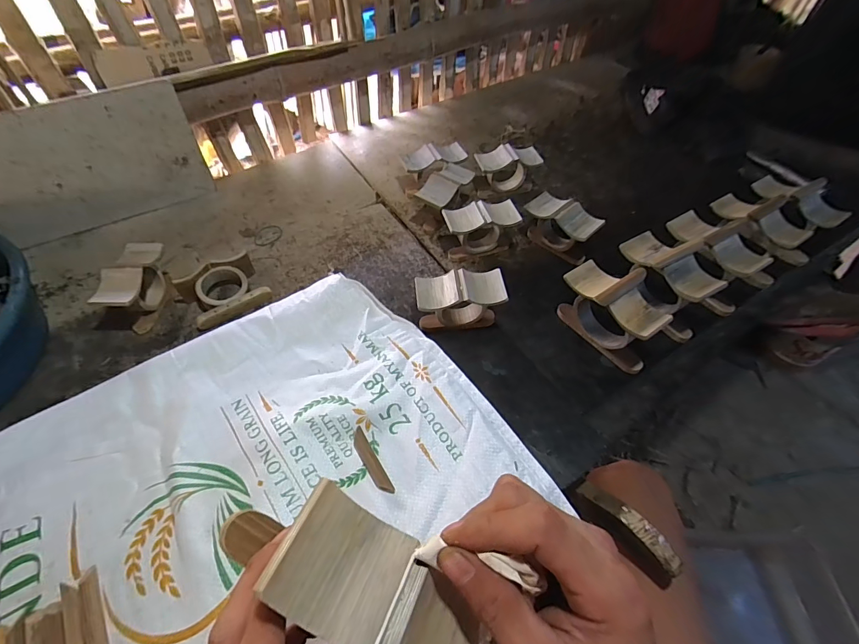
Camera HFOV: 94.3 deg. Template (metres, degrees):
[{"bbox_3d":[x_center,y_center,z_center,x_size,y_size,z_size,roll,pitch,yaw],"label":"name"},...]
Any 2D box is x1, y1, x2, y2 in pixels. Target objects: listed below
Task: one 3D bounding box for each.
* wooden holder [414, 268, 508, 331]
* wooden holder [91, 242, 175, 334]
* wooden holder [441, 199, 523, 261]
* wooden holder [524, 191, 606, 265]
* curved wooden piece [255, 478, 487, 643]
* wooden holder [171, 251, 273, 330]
[{"bbox_3d":[0.039,-0.022,0.524,0.111,0.078,0.053,-4,52,-2],"label":"wooden holder"},{"bbox_3d":[-0.399,-0.054,0.553,0.052,0.074,0.118,0,52,1],"label":"wooden holder"},{"bbox_3d":[0.079,-0.140,0.619,0.110,0.075,0.053,-12,53,-8],"label":"wooden holder"},{"bbox_3d":[0.203,-0.144,0.623,0.057,0.076,0.114,-37,60,-24],"label":"wooden holder"},{"bbox_3d":[-0.018,0.129,0.183,0.117,0.021,0.048,46,59,-11],"label":"curved wooden piece"},{"bbox_3d":[-0.291,-0.045,0.566,0.108,0.045,0.077,-32,58,-22],"label":"wooden holder"}]

